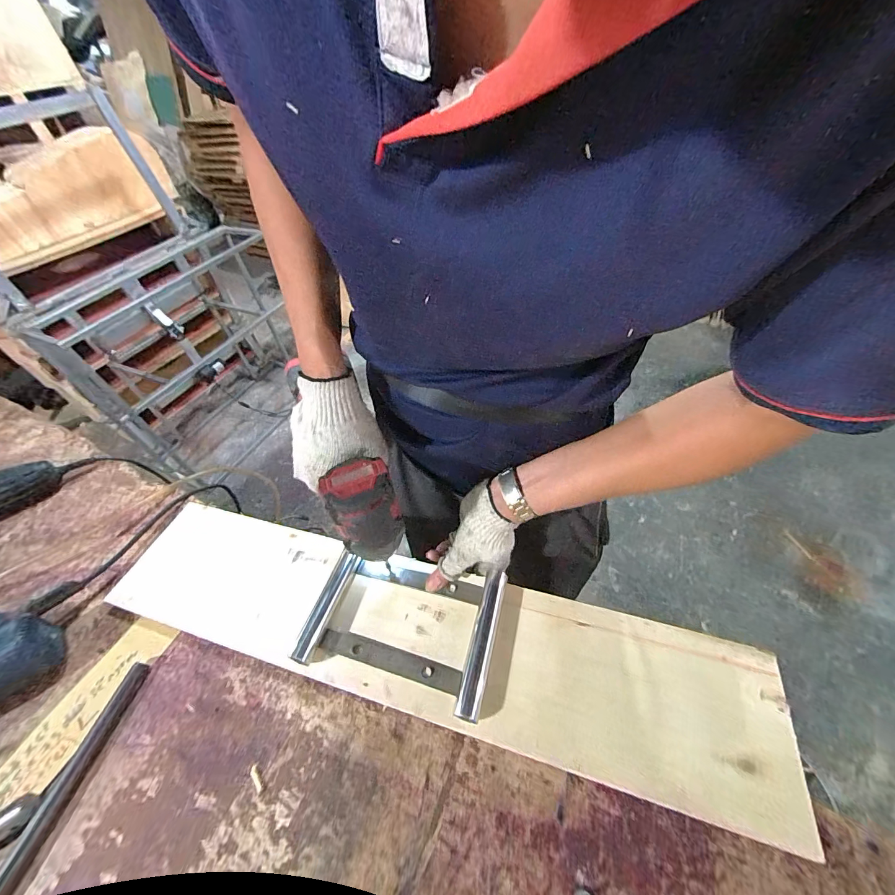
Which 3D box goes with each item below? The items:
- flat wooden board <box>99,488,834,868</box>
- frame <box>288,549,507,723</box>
[{"bbox_3d":[-0.050,0.189,0.409,0.705,0.023,0.144,10,50,14],"label":"flat wooden board"},{"bbox_3d":[-0.047,0.182,0.405,0.192,0.026,0.132,10,50,14],"label":"frame"}]

